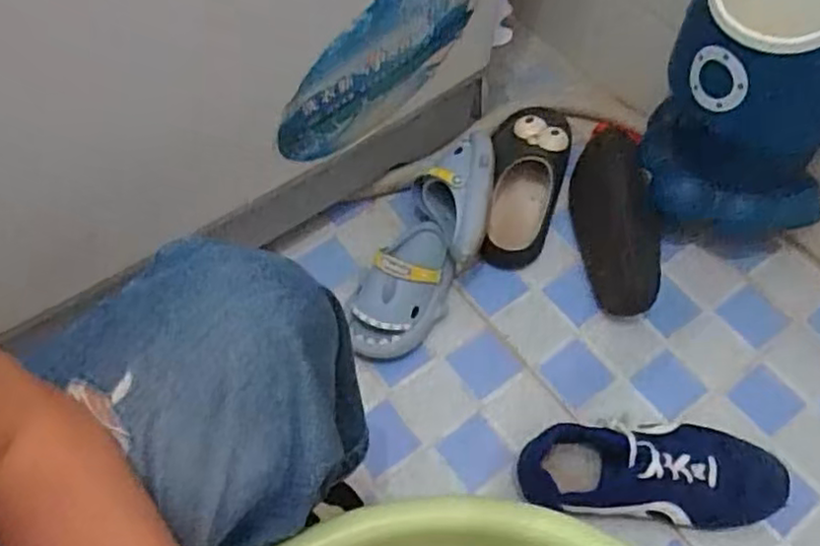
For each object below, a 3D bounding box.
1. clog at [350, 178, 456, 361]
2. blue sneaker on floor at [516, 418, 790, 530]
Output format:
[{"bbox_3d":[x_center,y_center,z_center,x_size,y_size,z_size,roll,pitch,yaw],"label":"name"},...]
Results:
[{"bbox_3d":[0.003,0.002,0.829,0.092,0.086,0.219,21,59,13],"label":"clog"},{"bbox_3d":[0.246,0.204,0.715,0.261,0.073,0.099,2,57,1],"label":"blue sneaker on floor"}]

